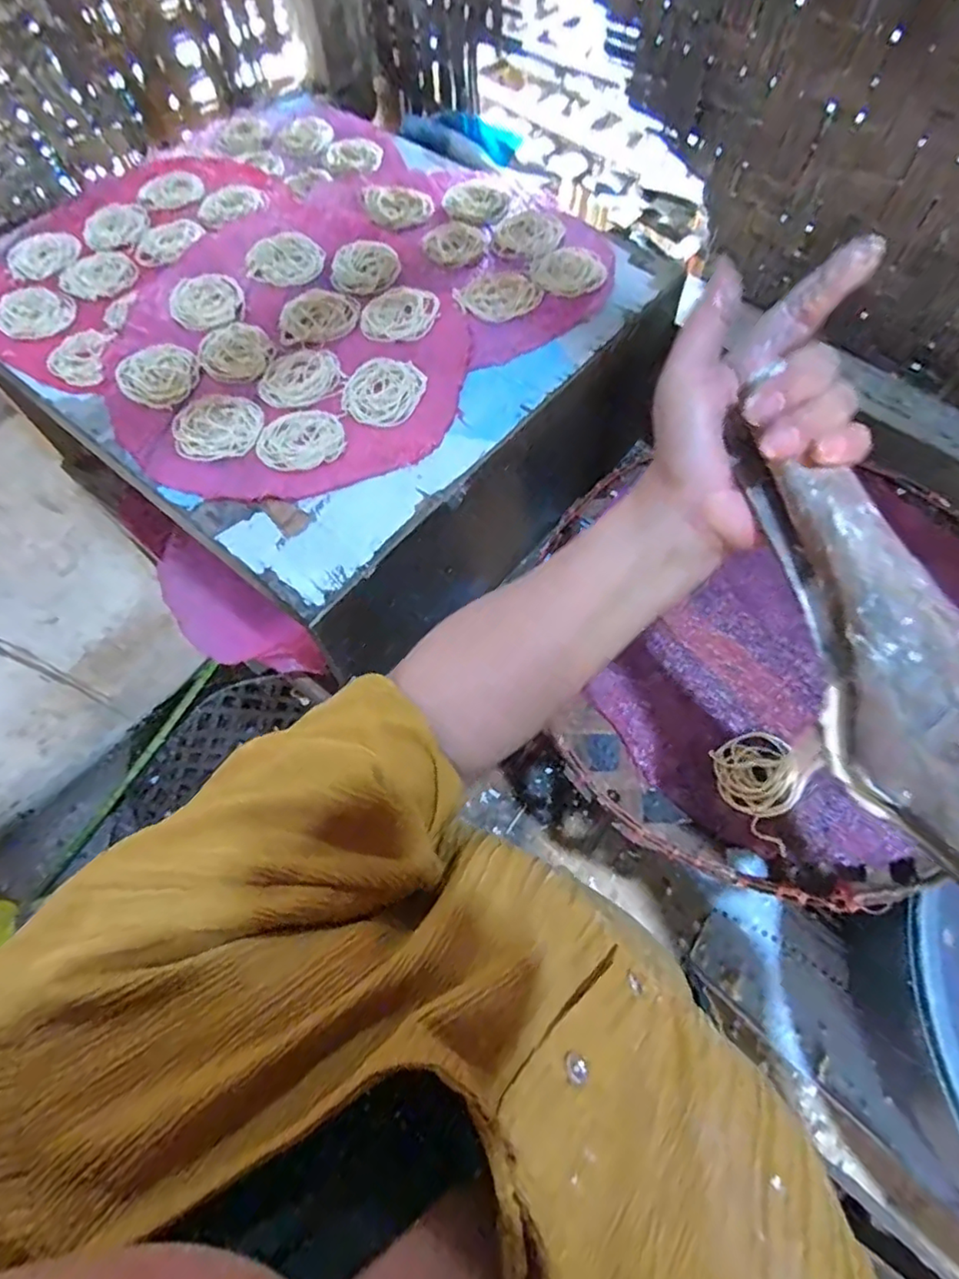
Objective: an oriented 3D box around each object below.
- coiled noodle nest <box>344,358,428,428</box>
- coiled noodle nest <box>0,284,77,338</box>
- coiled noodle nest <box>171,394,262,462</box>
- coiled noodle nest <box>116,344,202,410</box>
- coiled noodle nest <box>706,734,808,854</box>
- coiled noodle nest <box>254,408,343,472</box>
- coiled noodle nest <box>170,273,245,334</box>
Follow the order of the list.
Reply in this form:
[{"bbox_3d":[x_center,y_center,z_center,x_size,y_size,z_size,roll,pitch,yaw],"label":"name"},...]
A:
[{"bbox_3d":[-0.087,-0.225,0.546,0.066,0.009,0.076,23,68,12],"label":"coiled noodle nest"},{"bbox_3d":[-0.451,-0.331,0.603,0.081,0.007,0.071,26,68,13],"label":"coiled noodle nest"},{"bbox_3d":[-0.230,-0.189,0.531,0.074,0.006,0.077,-1,65,1],"label":"coiled noodle nest"},{"bbox_3d":[-0.301,-0.249,0.564,0.075,0.007,0.073,-1,65,1],"label":"coiled noodle nest"},{"bbox_3d":[0.199,0.101,0.417,0.058,0.008,0.072,-26,67,-10],"label":"coiled noodle nest"},{"bbox_3d":[-0.155,-0.174,0.523,0.072,0.004,0.064,-14,65,-5],"label":"coiled noodle nest"},{"bbox_3d":[-0.270,-0.334,0.596,0.068,0.011,0.073,-20,66,-7],"label":"coiled noodle nest"}]

